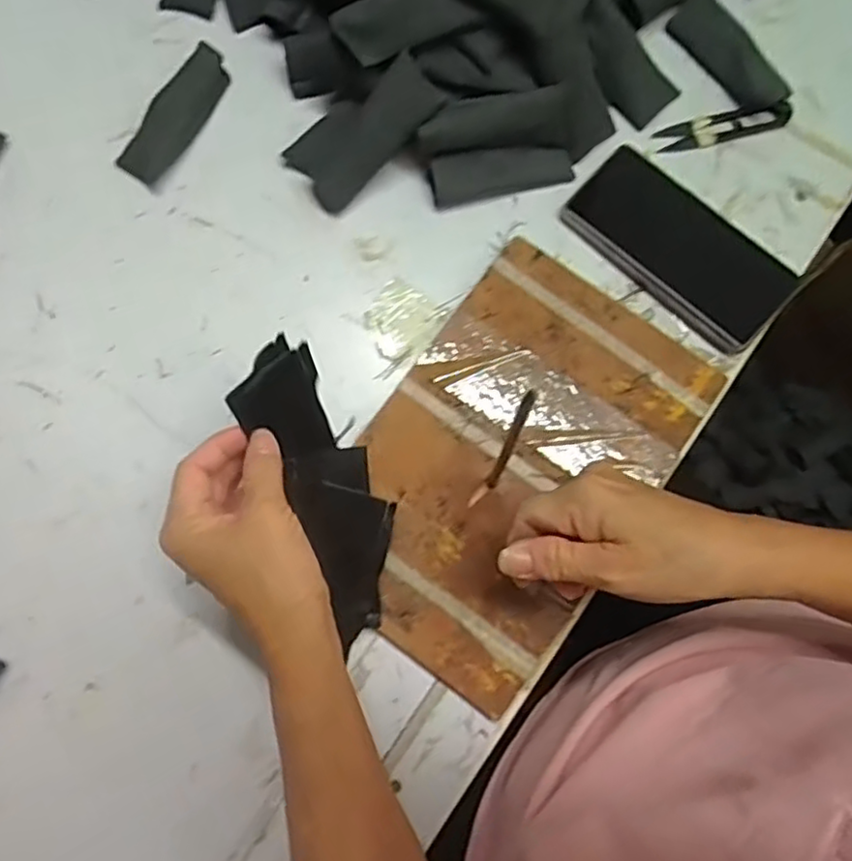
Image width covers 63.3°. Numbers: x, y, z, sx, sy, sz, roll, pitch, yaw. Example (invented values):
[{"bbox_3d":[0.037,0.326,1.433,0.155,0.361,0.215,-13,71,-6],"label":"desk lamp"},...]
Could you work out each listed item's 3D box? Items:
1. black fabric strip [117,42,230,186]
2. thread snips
[{"bbox_3d":[-0.180,-0.226,0.497,0.027,0.030,0.102,39,82,9],"label":"black fabric strip"},{"bbox_3d":[0.213,-0.218,0.490,0.095,0.011,0.022,-13,78,-1],"label":"thread snips"}]

